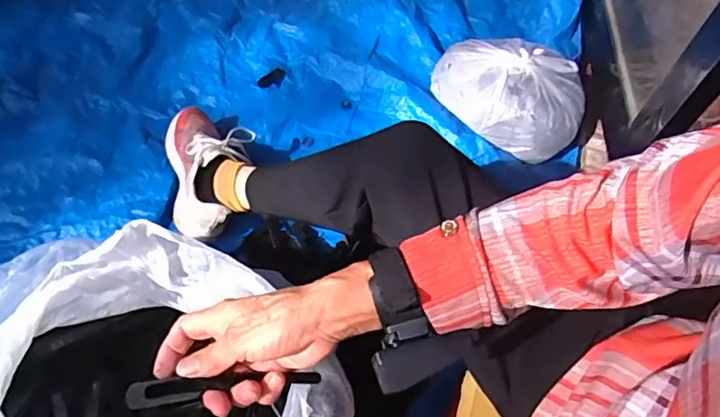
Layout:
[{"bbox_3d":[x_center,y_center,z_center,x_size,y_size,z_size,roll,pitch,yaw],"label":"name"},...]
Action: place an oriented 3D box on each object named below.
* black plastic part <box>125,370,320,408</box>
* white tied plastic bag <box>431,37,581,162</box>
[{"bbox_3d":[-0.097,0.127,0.393,0.135,0.014,0.020,-4,63,-11],"label":"black plastic part"},{"bbox_3d":[0.281,-0.224,0.991,0.274,0.091,0.220,39,70,18],"label":"white tied plastic bag"}]

